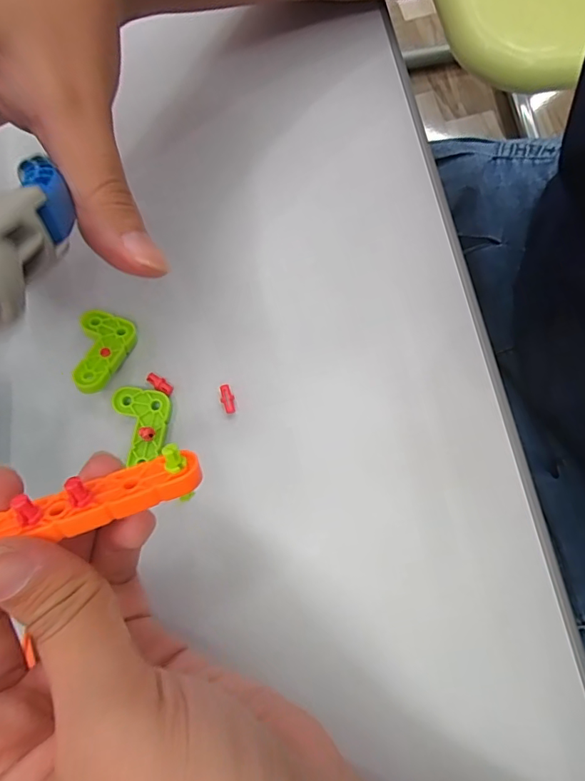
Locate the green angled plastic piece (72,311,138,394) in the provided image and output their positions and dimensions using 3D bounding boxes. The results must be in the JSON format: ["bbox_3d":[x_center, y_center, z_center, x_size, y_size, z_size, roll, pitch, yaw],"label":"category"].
[{"bbox_3d":[-0.082,-0.017,0.207,0.023,0.007,0.040,1,58,2],"label":"green angled plastic piece"}]

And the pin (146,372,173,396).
[{"bbox_3d":[-0.058,-0.003,0.211,0.014,0.004,0.005,33,81,8],"label":"pin"}]

